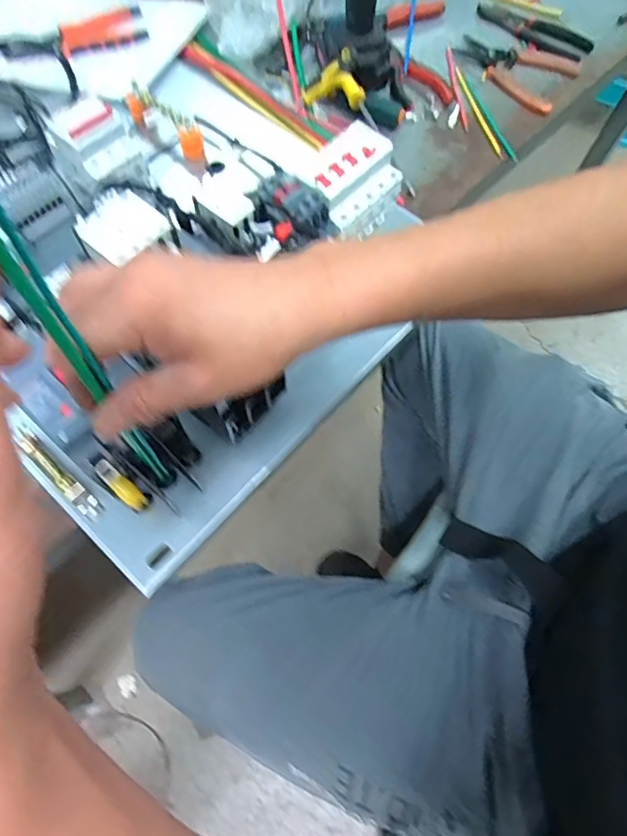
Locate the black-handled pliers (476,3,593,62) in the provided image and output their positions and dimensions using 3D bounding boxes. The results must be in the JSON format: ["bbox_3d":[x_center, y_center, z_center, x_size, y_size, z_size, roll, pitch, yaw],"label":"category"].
[{"bbox_3d":[0.279,-0.502,0.657,0.157,0.013,0.042,39,71,14],"label":"black-handled pliers"}]

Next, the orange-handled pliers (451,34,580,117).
[{"bbox_3d":[0.243,-0.433,0.627,0.142,0.010,0.102,33,69,12],"label":"orange-handled pliers"}]

